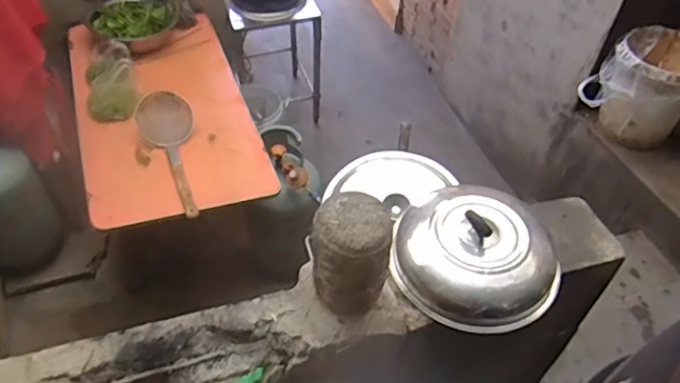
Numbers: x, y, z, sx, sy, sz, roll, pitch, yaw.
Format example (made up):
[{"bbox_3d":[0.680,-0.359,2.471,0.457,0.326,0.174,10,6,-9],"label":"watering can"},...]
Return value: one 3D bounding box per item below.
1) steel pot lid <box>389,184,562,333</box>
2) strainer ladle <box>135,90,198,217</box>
[{"bbox_3d":[0.218,0.089,0.862,0.235,0.091,0.232,2,47,-2],"label":"steel pot lid"},{"bbox_3d":[-0.568,-0.153,1.869,0.188,0.105,0.524,-11,49,-14],"label":"strainer ladle"}]

